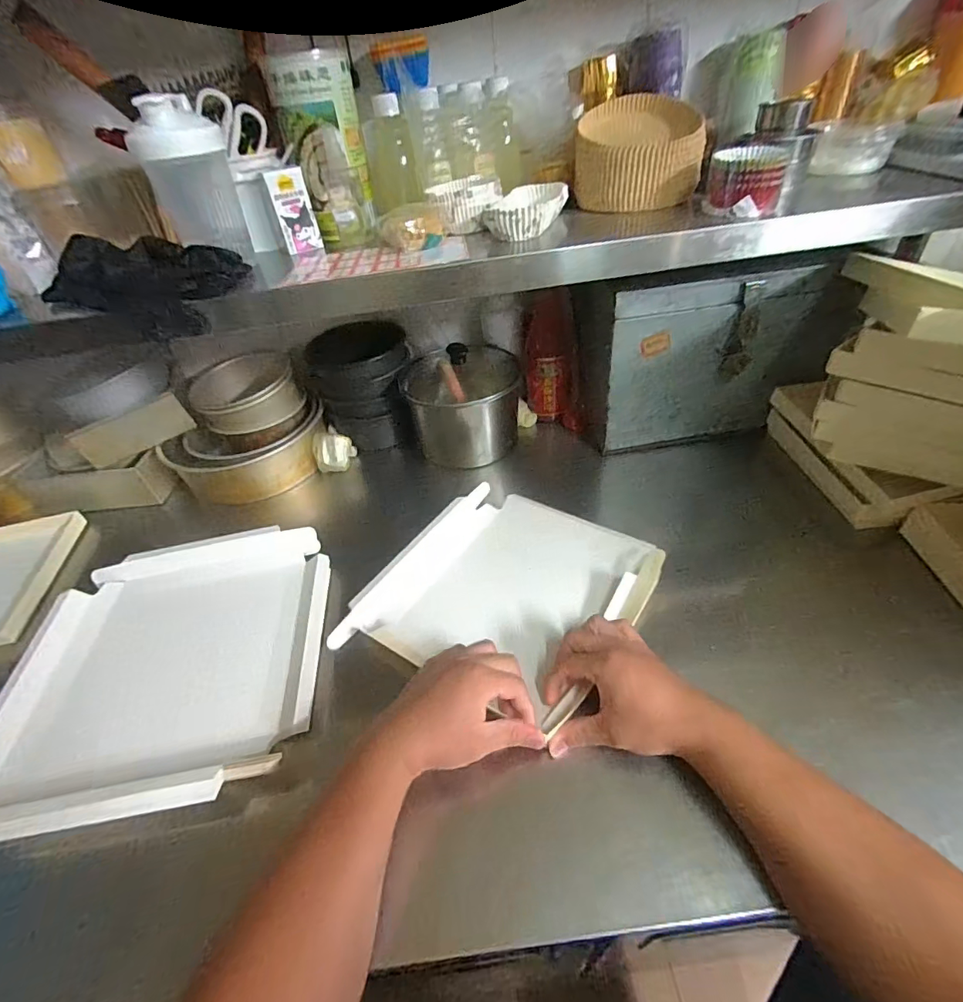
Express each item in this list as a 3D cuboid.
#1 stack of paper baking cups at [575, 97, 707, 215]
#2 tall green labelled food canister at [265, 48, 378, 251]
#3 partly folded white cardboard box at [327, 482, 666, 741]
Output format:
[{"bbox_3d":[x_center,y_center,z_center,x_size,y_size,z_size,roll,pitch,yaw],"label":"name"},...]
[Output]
[{"bbox_3d":[0.194,-0.432,0.593,0.151,0.092,0.124,7,45,15],"label":"stack of paper baking cups"},{"bbox_3d":[-0.188,-0.424,0.587,0.096,0.180,0.060,-14,44,-7],"label":"tall green labelled food canister"},{"bbox_3d":[0.028,0.106,0.568,0.285,0.034,0.285,23,51,28],"label":"partly folded white cardboard box"}]

